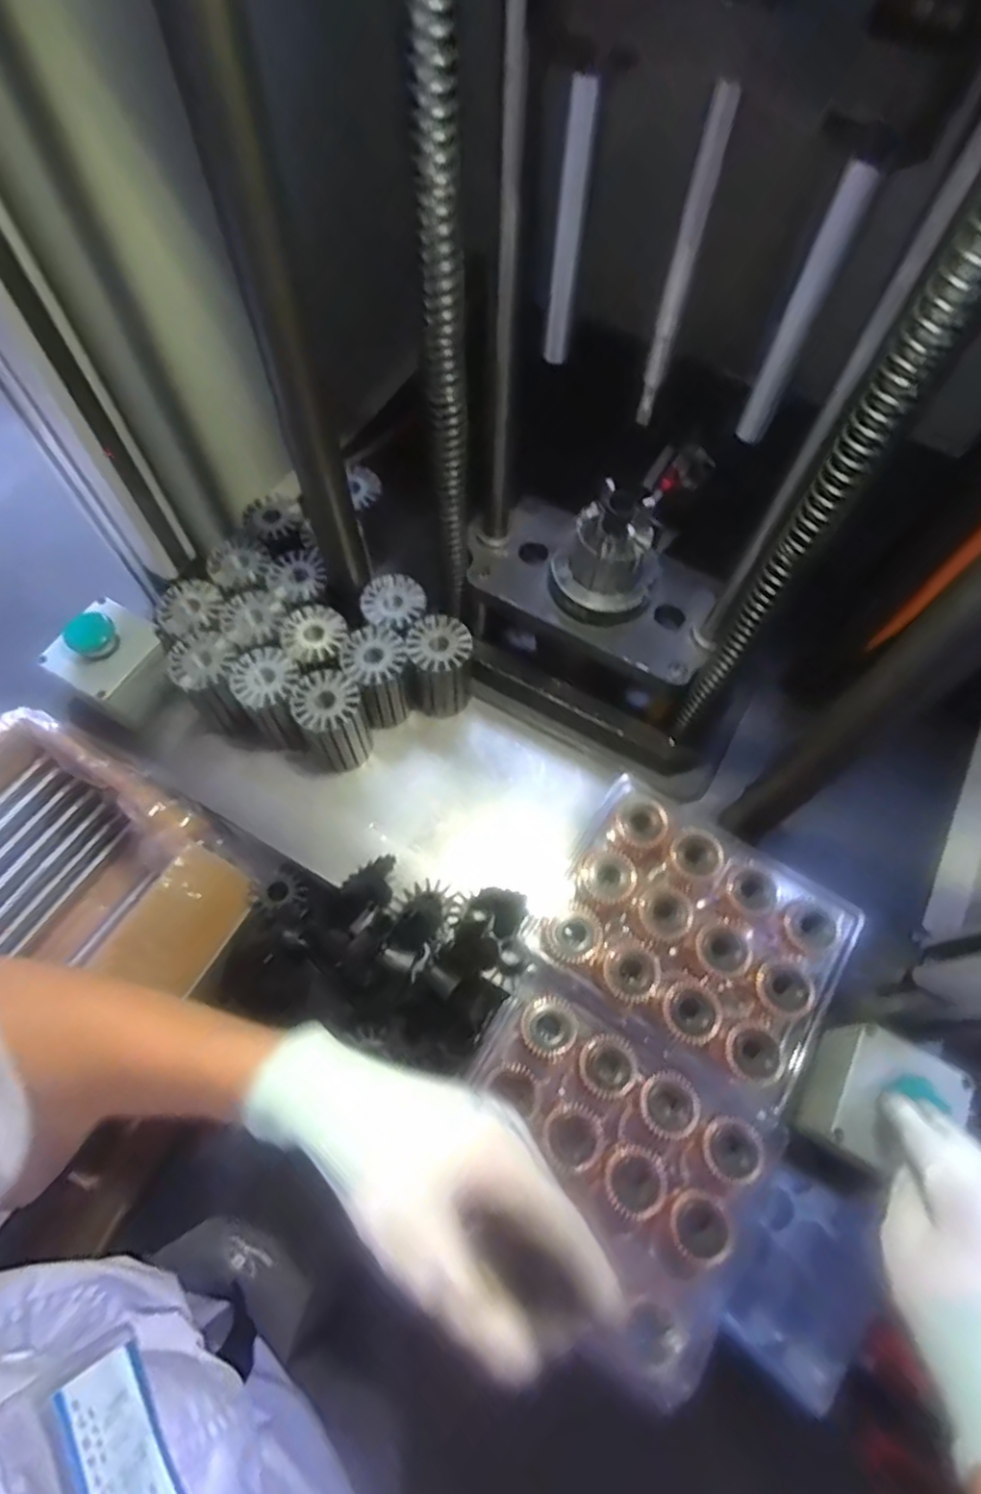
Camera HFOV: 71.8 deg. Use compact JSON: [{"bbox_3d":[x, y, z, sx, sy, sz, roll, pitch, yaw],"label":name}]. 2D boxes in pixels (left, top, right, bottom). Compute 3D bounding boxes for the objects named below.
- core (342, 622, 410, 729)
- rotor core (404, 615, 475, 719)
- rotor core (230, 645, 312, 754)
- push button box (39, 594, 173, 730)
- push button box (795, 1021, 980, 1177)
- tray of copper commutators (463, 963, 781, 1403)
[{"bbox_3d":[-0.094,-0.055,0.579,0.049,0.086,0.058,-13,65,-7],"label":"core"},{"bbox_3d":[-0.042,-0.067,0.580,0.052,0.084,0.051,0,64,-1],"label":"rotor core"},{"bbox_3d":[-0.179,-0.036,0.565,0.050,0.082,0.054,28,67,12],"label":"rotor core"},{"bbox_3d":[-0.321,-0.073,0.575,0.074,0.075,0.079,31,68,13],"label":"push button box"},{"bbox_3d":[0.261,0.240,0.454,0.076,0.063,0.081,28,67,12],"label":"push button box"},{"bbox_3d":[0.067,0.264,0.431,0.195,0.046,0.166,32,68,14],"label":"tray of copper commutators"}]

